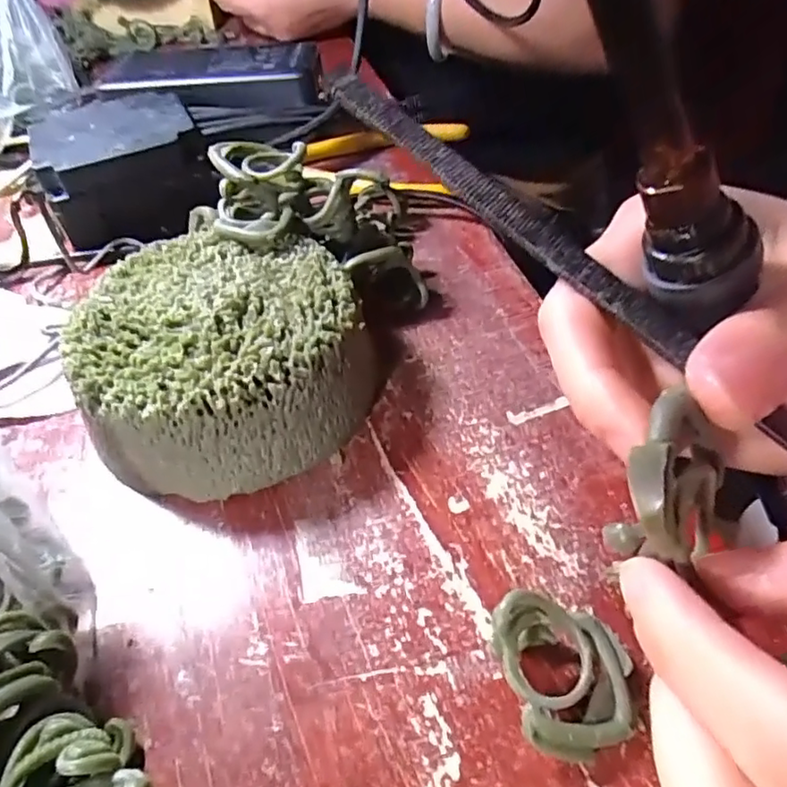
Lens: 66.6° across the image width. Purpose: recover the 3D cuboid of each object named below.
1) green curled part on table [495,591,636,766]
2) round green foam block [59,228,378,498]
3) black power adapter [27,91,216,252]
[{"bbox_3d":[0.042,0.070,0.148,0.034,0.022,0.032,-3,47,3],"label":"green curled part on table"},{"bbox_3d":[-0.060,-0.014,0.221,0.098,0.046,0.092,-2,48,2],"label":"round green foam block"},{"bbox_3d":[-0.141,-0.120,0.318,0.080,0.042,0.084,-22,50,-15],"label":"black power adapter"}]

